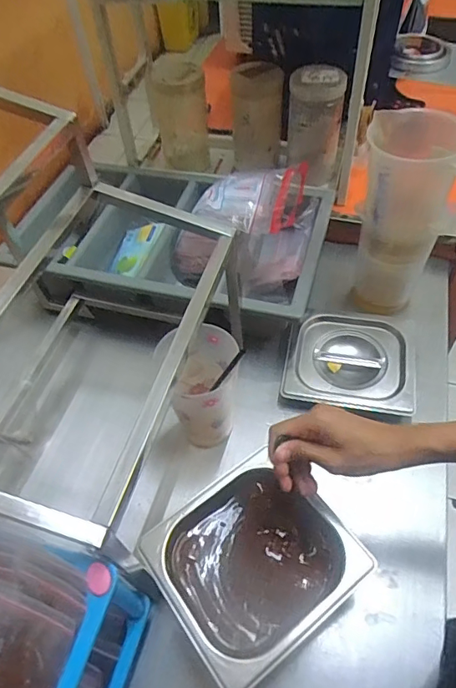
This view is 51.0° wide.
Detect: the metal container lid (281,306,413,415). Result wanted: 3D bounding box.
[{"bbox_3d":[0.175,0.018,0.684,0.176,0.030,0.167,11,55,11],"label":"metal container lid"}]

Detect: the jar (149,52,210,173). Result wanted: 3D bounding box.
[{"bbox_3d":[-0.084,-0.412,0.855,0.089,0.192,0.076,-3,53,0],"label":"jar"}]

